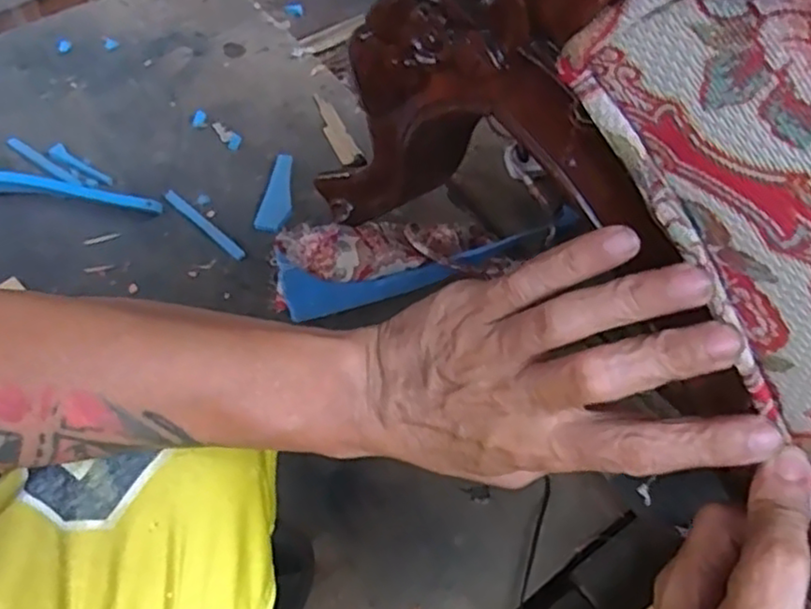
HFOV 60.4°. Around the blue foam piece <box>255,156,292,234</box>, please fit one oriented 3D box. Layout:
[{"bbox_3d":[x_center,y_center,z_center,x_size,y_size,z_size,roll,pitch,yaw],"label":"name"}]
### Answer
[{"bbox_3d":[-0.178,-0.156,0.982,0.043,0.009,0.135,15,57,-10],"label":"blue foam piece"}]

